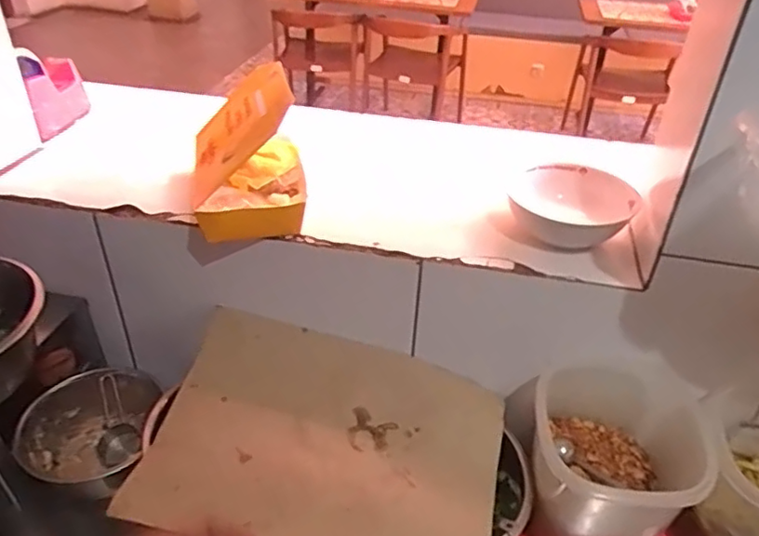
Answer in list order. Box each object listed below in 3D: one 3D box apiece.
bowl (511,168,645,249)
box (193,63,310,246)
[{"bbox_3d":[0.227,-0.075,0.726,0.143,0.046,0.128,18,38,20],"label":"bowl"},{"bbox_3d":[-0.157,-0.135,0.725,0.123,0.149,0.171,-3,36,-9],"label":"box"}]

